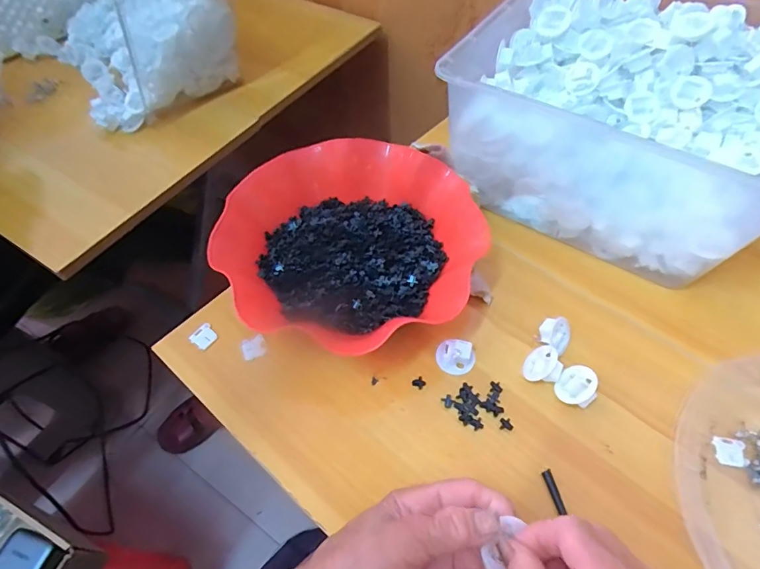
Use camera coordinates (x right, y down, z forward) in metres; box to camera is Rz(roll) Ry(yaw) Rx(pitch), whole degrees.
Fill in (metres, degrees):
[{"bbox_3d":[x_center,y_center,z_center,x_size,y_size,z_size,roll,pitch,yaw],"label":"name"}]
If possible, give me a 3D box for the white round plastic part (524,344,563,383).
[{"bbox_3d":[0.133,0.066,0.366,0.016,0.029,0.028,38,42,-23],"label":"white round plastic part"}]

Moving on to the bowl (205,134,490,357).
[{"bbox_3d":[-0.021,-0.038,0.412,0.215,0.080,0.206,0,56,0],"label":"bowl"}]

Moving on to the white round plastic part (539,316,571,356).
[{"bbox_3d":[0.152,0.042,0.389,0.027,0.021,0.029,0,56,0],"label":"white round plastic part"}]

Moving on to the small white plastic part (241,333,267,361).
[{"bbox_3d":[-0.109,0.054,0.389,0.020,0.007,0.019,-20,58,-12],"label":"small white plastic part"}]

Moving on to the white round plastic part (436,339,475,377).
[{"bbox_3d":[0.063,0.059,0.369,0.032,0.014,0.028,12,57,9],"label":"white round plastic part"}]

